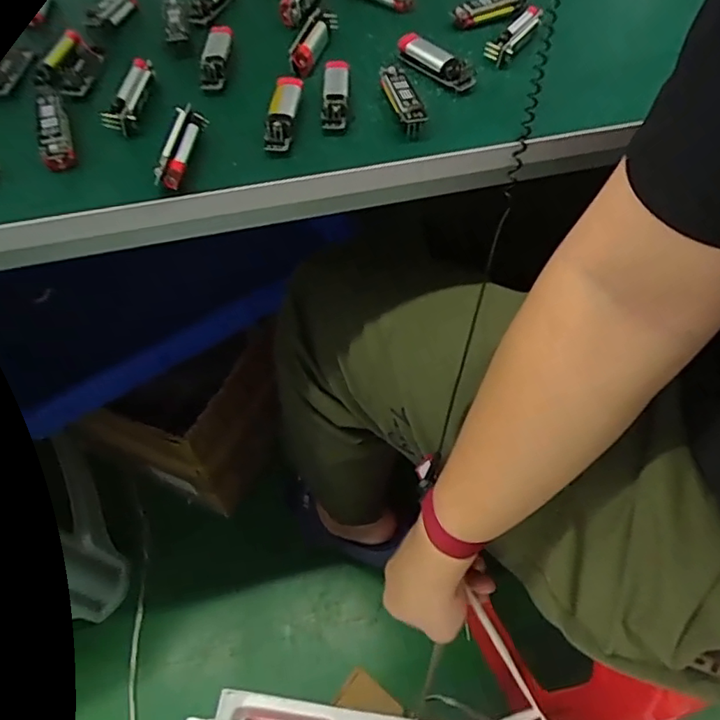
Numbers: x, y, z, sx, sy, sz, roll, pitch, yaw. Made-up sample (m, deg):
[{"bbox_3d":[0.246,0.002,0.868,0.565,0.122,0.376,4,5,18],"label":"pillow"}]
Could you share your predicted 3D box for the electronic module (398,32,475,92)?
[{"bbox_3d":[0.054,-0.214,0.390,0.060,0.018,0.013,37,64,21],"label":"electronic module"}]

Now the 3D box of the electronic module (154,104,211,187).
[{"bbox_3d":[-0.113,-0.134,0.341,0.020,0.016,0.065,4,57,2],"label":"electronic module"}]

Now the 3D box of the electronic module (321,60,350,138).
[{"bbox_3d":[-0.016,-0.178,0.364,0.017,0.011,0.064,1,69,0],"label":"electronic module"}]

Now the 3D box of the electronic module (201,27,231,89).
[{"bbox_3d":[-0.102,-0.216,0.386,0.016,0.015,0.061,0,56,0],"label":"electronic module"}]

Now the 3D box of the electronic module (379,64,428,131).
[{"bbox_3d":[0.028,-0.178,0.367,0.020,0.014,0.061,-8,57,-6],"label":"electronic module"}]

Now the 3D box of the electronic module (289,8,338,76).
[{"bbox_3d":[-0.034,-0.238,0.404,0.018,0.015,0.071,13,57,8],"label":"electronic module"}]

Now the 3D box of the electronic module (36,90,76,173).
[{"bbox_3d":[-0.192,-0.145,0.341,0.018,0.010,0.059,-15,71,-10],"label":"electronic module"}]

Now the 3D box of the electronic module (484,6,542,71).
[{"bbox_3d":[0.117,-0.243,0.410,0.018,0.019,0.064,31,61,18],"label":"electronic module"}]

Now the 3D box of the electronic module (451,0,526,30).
[{"bbox_3d":[0.104,-0.281,0.434,0.067,0.016,0.010,-25,60,-16],"label":"electronic module"}]

